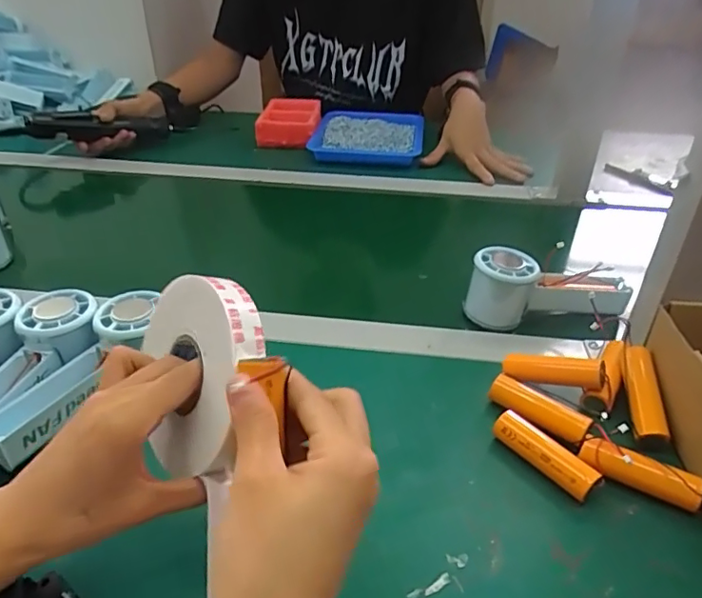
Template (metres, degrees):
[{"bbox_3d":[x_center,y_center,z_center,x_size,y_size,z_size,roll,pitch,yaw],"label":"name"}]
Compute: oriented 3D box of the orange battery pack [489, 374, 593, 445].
[{"bbox_3d":[0.137,0.083,0.397,0.070,0.024,0.022,30,44,34],"label":"orange battery pack"}]

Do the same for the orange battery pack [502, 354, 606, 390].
[{"bbox_3d":[0.154,0.054,0.412,0.071,0.019,0.014,3,33,25],"label":"orange battery pack"}]

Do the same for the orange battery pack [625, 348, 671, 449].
[{"bbox_3d":[0.211,0.069,0.393,0.021,0.014,0.073,5,57,5],"label":"orange battery pack"}]

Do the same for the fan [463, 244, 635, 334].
[{"bbox_3d":[0.187,-0.013,0.507,0.159,0.060,0.049,-4,35,-8],"label":"fan"}]

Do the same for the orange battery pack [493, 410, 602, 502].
[{"bbox_3d":[0.128,0.105,0.362,0.019,0.024,0.071,-25,43,-33],"label":"orange battery pack"}]

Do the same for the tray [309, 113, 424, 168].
[{"bbox_3d":[0.032,-0.273,0.913,0.177,0.030,0.226,5,34,6],"label":"tray"}]

